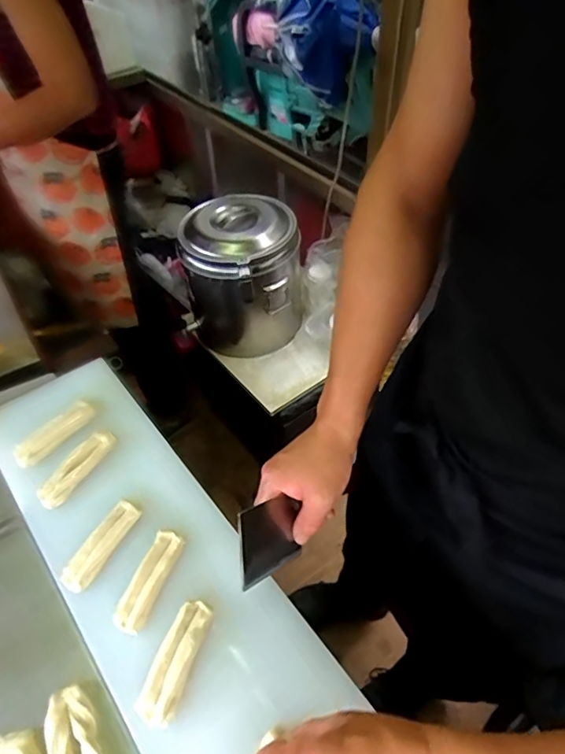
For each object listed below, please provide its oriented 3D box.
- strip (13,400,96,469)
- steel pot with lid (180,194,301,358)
[{"bbox_3d":[-0.291,0.071,0.670,0.027,0.025,0.111,29,57,25],"label":"strip"},{"bbox_3d":[-0.104,-0.260,1.361,0.296,0.332,0.269,-4,49,0],"label":"steel pot with lid"}]

